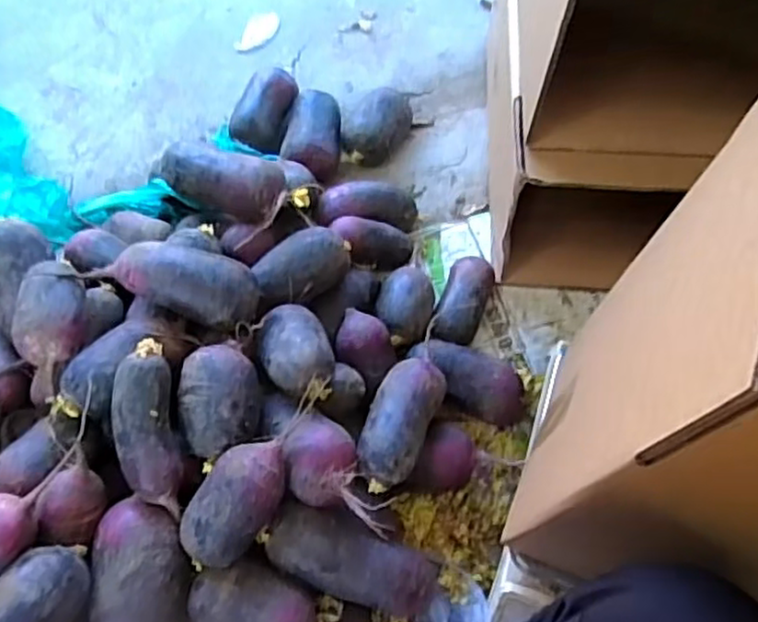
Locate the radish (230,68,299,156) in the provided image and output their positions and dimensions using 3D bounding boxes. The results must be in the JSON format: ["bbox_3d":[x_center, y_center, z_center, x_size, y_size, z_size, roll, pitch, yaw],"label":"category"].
[{"bbox_3d":[-0.149,-0.254,0.891,0.072,0.059,0.115,11,66,4],"label":"radish"}]

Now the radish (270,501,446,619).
[{"bbox_3d":[-0.020,0.224,0.605,0.163,0.060,0.065,25,67,-8],"label":"radish"}]

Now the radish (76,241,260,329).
[{"bbox_3d":[-0.193,-0.031,0.648,0.156,0.056,0.069,16,66,-7],"label":"radish"}]

